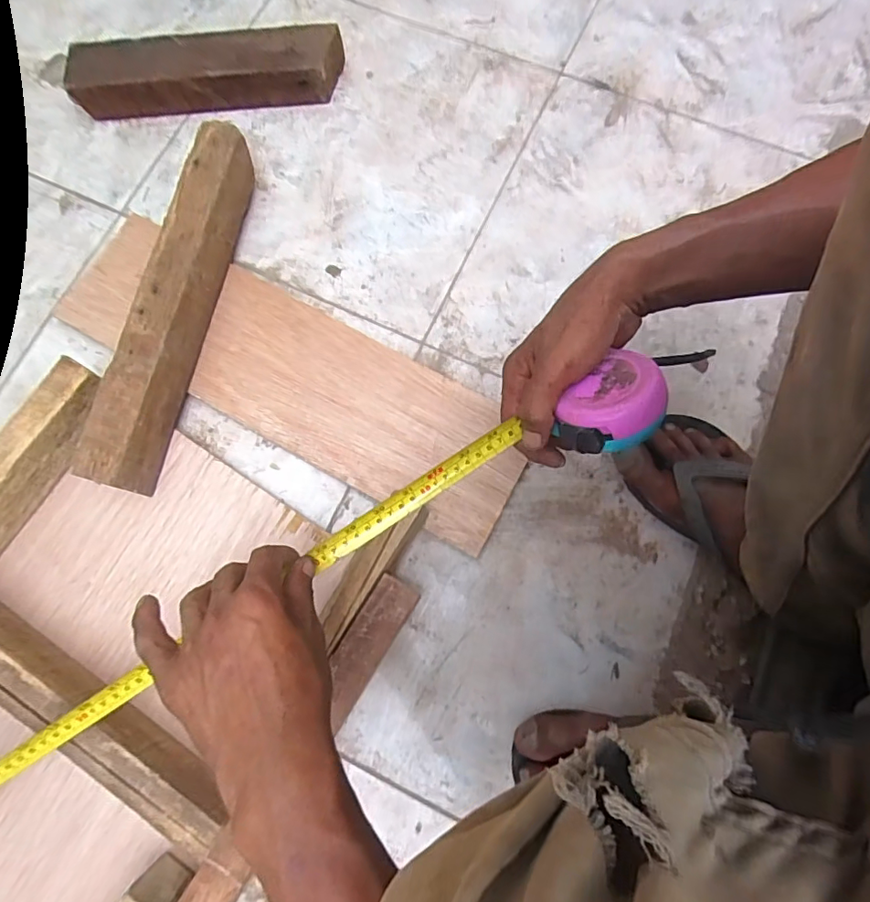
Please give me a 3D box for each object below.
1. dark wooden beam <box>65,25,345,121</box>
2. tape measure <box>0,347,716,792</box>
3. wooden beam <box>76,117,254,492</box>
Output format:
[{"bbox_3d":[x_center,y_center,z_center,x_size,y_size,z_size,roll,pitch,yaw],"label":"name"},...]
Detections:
[{"bbox_3d":[-0.262,-0.436,0.591,0.308,0.058,0.057,-6,78,-2],"label":"dark wooden beam"},{"bbox_3d":[-0.223,0.189,0.363,0.926,0.064,0.066,-33,81,0],"label":"tape measure"},{"bbox_3d":[-0.255,-0.144,0.512,0.059,0.069,0.370,14,78,2],"label":"wooden beam"}]

